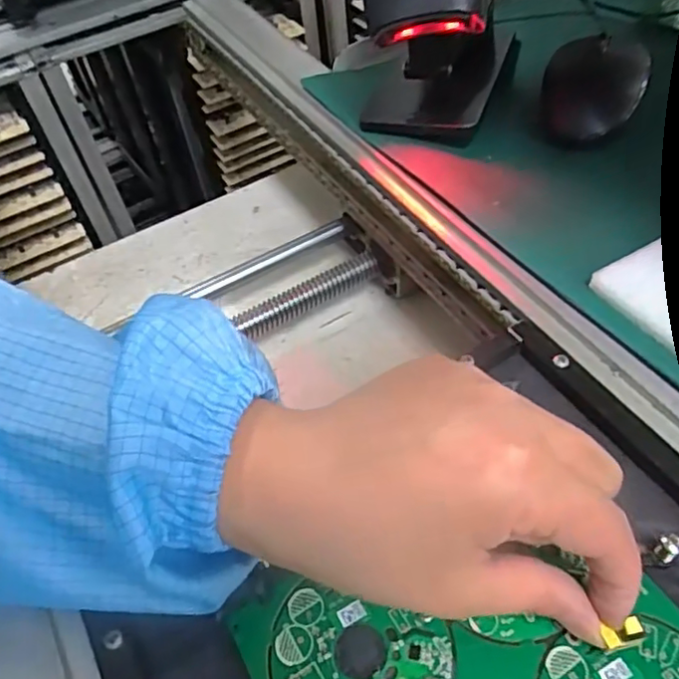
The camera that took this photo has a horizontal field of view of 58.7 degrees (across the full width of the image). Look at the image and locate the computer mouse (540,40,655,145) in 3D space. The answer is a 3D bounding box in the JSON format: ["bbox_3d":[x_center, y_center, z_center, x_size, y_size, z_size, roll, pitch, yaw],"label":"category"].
[{"bbox_3d":[0.163,-0.164,0.390,0.060,0.035,0.088,13,55,15],"label":"computer mouse"}]

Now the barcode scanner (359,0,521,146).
[{"bbox_3d":[0.065,-0.206,0.375,0.086,0.132,0.118,8,54,12],"label":"barcode scanner"}]

